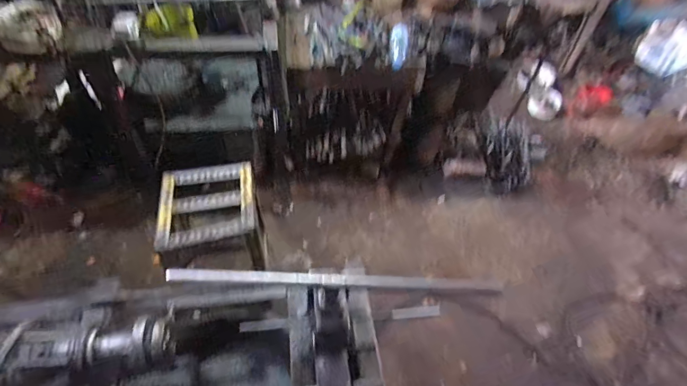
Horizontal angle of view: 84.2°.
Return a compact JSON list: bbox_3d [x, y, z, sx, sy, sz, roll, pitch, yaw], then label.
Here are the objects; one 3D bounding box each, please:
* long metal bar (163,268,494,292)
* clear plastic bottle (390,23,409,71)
[{"bbox_3d":[-0.013,0.125,0.546,0.467,0.020,0.018,3,59,-2],"label":"long metal bar"},{"bbox_3d":[0.202,-0.530,1.373,0.072,0.053,0.201,4,59,-1],"label":"clear plastic bottle"}]

